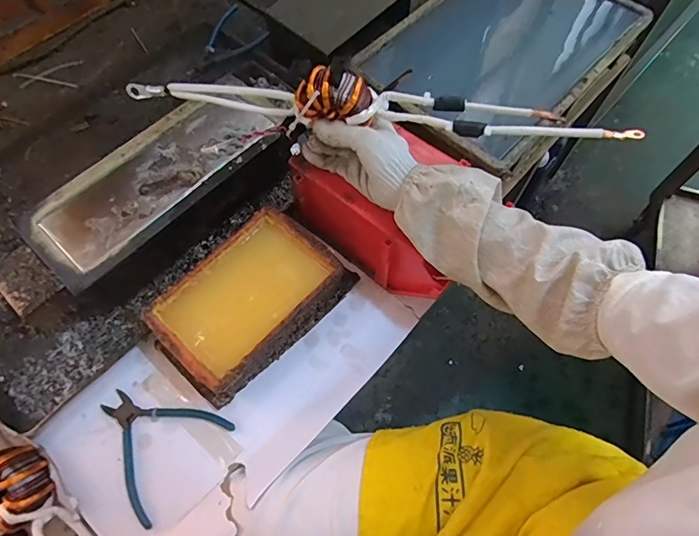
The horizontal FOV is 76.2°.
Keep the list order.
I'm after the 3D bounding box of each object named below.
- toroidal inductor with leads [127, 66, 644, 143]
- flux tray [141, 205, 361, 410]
[{"bbox_3d":[0.004,-0.176,0.464,0.531,0.057,0.054,11,65,14],"label":"toroidal inductor with leads"},{"bbox_3d":[-0.116,0.038,0.537,0.136,0.065,0.227,39,71,18],"label":"flux tray"}]

